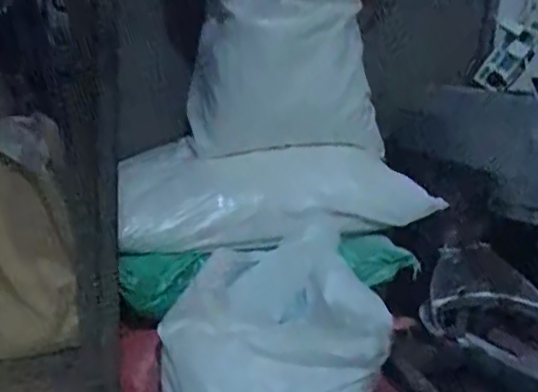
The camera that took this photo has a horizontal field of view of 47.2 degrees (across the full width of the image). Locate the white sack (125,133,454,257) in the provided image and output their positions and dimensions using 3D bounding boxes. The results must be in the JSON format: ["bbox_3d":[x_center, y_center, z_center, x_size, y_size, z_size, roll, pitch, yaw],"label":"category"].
[{"bbox_3d":[0.031,-0.002,1.205,0.617,0.150,0.266,0,17,-10],"label":"white sack"}]

